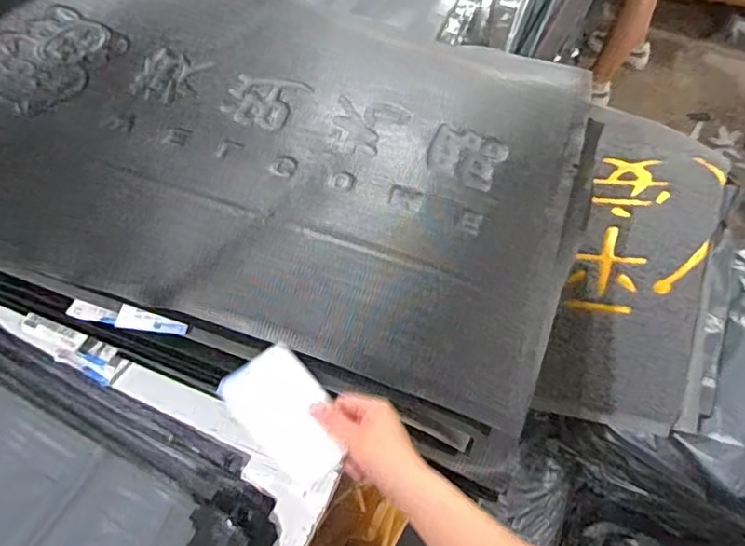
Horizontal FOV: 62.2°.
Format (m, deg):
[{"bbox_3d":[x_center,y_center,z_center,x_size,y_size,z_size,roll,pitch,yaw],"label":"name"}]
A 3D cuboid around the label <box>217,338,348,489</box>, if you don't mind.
[{"bbox_3d":[-0.078,0.132,0.589,0.080,0.011,0.127,-36,75,-31],"label":"label"}]

